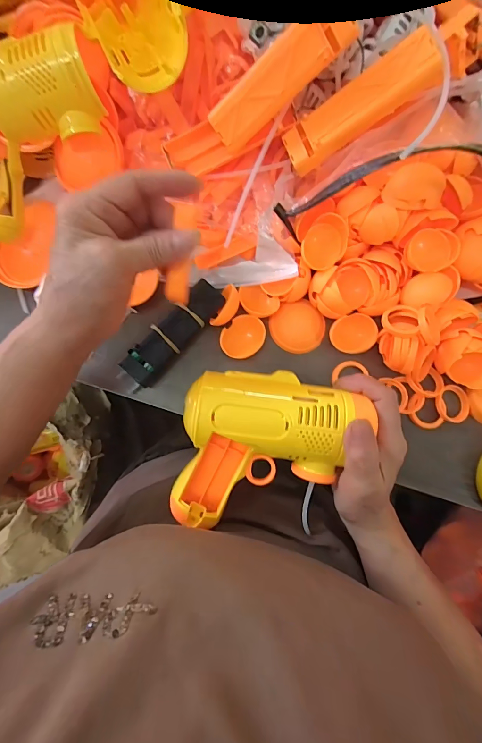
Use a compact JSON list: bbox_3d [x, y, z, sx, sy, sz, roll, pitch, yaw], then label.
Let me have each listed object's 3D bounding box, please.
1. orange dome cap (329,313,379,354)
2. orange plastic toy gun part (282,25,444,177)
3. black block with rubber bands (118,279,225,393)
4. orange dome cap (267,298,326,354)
[{"bbox_3d":[0.106,-0.035,0.320,0.043,0.011,0.036,-11,106,1],"label":"orange dome cap"},{"bbox_3d":[0.086,-0.193,0.253,0.109,0.012,0.036,-24,84,26],"label":"orange plastic toy gun part"},{"bbox_3d":[-0.061,-0.034,0.311,0.032,0.019,0.112,41,83,3],"label":"black block with rubber bands"},{"bbox_3d":[0.054,-0.042,0.326,0.050,0.012,0.046,0,83,-3],"label":"orange dome cap"}]

